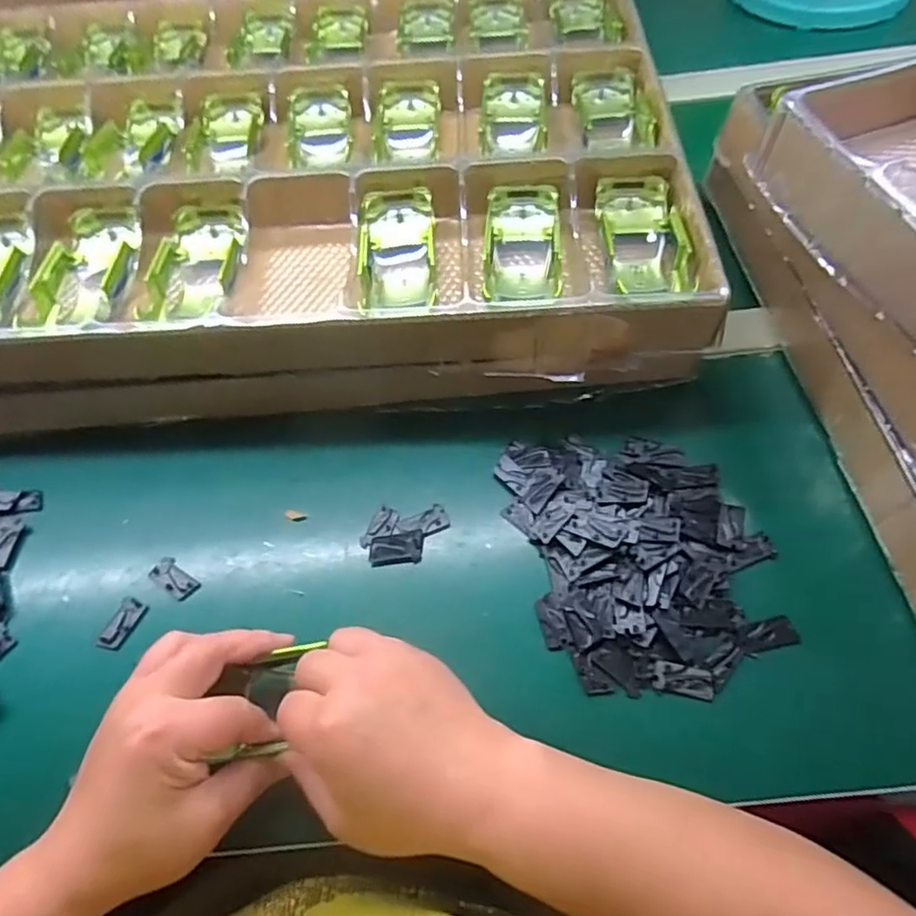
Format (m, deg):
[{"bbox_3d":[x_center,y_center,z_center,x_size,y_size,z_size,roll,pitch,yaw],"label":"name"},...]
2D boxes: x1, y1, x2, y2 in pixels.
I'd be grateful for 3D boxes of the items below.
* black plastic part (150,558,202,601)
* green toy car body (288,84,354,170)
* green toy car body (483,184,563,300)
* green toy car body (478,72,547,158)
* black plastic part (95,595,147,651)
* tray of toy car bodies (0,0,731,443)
[{"bbox_3d":[-0.194,0.083,0.430,0.034,0.005,0.018,34,67,22],"label":"black plastic part"},{"bbox_3d":[-0.119,-0.291,0.552,0.054,0.033,0.077,-8,58,0],"label":"green toy car body"},{"bbox_3d":[0.048,-0.161,0.468,0.055,0.031,0.098,-1,58,4],"label":"green toy car body"},{"bbox_3d":[0.048,-0.294,0.540,0.054,0.023,0.098,1,58,5],"label":"green toy car body"},{"bbox_3d":[-0.223,0.111,0.416,0.017,0.005,0.034,20,62,16],"label":"black plastic part"},{"bbox_3d":[-0.208,-0.247,0.558,0.649,0.114,0.466,-2,58,3],"label":"tray of toy car bodies"}]

